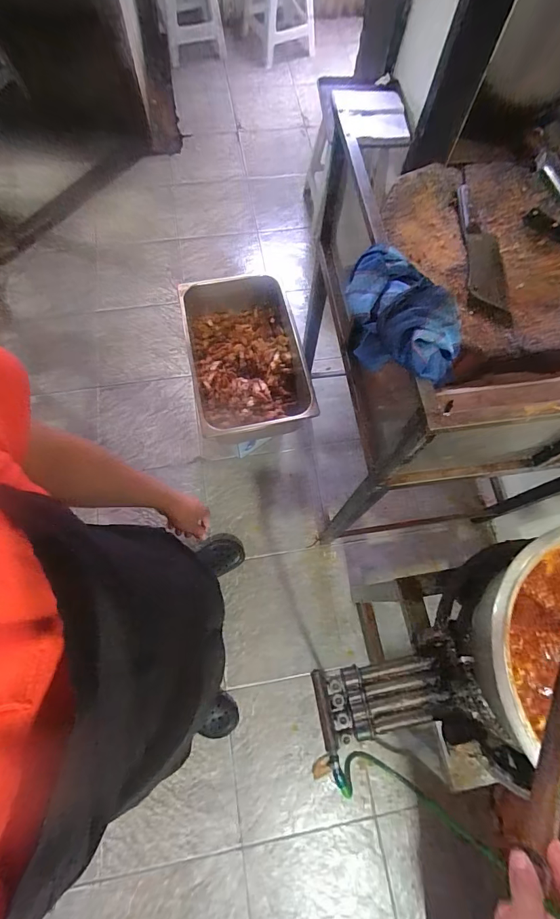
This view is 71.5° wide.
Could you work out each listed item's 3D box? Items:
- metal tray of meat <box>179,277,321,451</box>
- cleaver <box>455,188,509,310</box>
[{"bbox_3d":[-0.102,-0.315,1.192,0.331,0.136,0.540,-10,71,-7],"label":"metal tray of meat"},{"bbox_3d":[0.422,-0.453,0.820,0.075,0.017,0.307,4,70,-2],"label":"cleaver"}]

